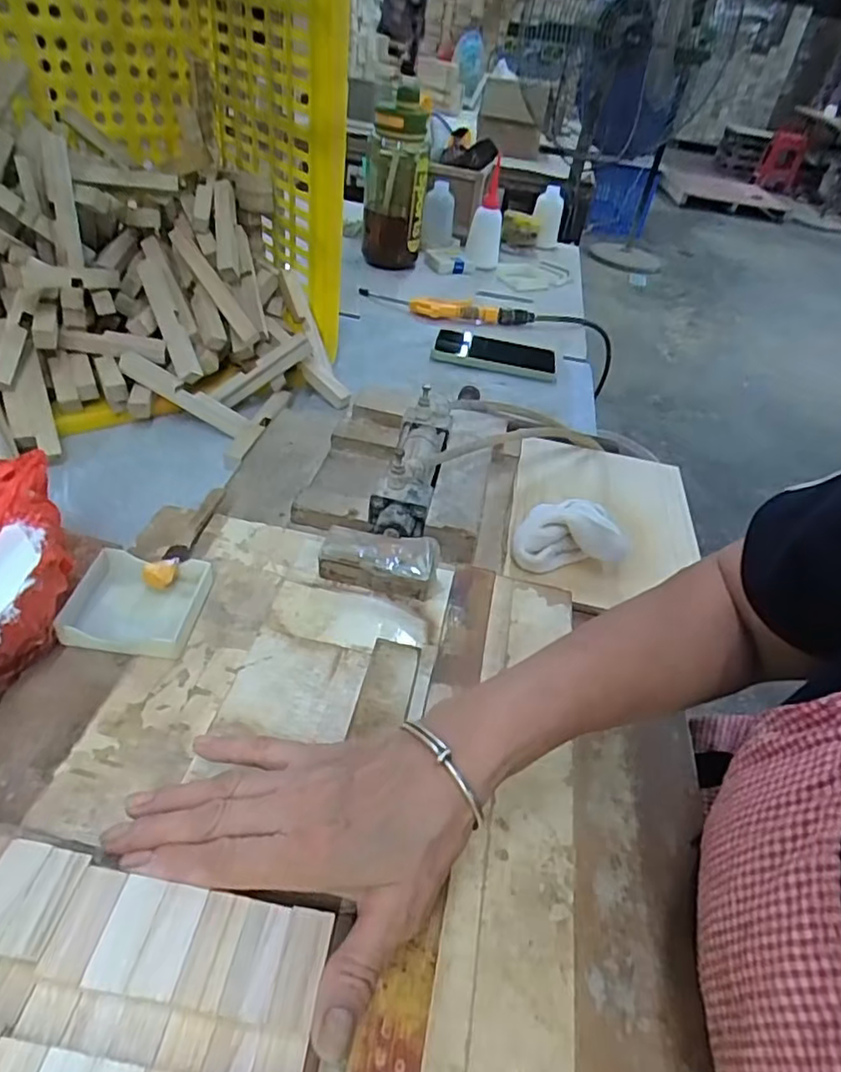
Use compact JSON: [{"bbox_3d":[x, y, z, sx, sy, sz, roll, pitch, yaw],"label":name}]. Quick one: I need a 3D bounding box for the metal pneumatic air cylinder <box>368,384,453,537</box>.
[{"bbox_3d":[-0.005,-0.068,0.514,0.048,0.039,0.162,10,42,3],"label":"metal pneumatic air cylinder"}]

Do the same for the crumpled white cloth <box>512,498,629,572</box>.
[{"bbox_3d":[0.121,-0.001,0.510,0.089,0.050,0.058,2,42,-5],"label":"crumpled white cloth"}]

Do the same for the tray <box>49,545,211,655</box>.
[{"bbox_3d":[-0.184,0.044,0.402,0.079,0.019,0.071,8,42,1],"label":"tray"}]

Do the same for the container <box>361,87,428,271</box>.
[{"bbox_3d":[-0.040,-0.589,1.026,0.107,0.230,0.111,7,41,-4],"label":"container"}]

